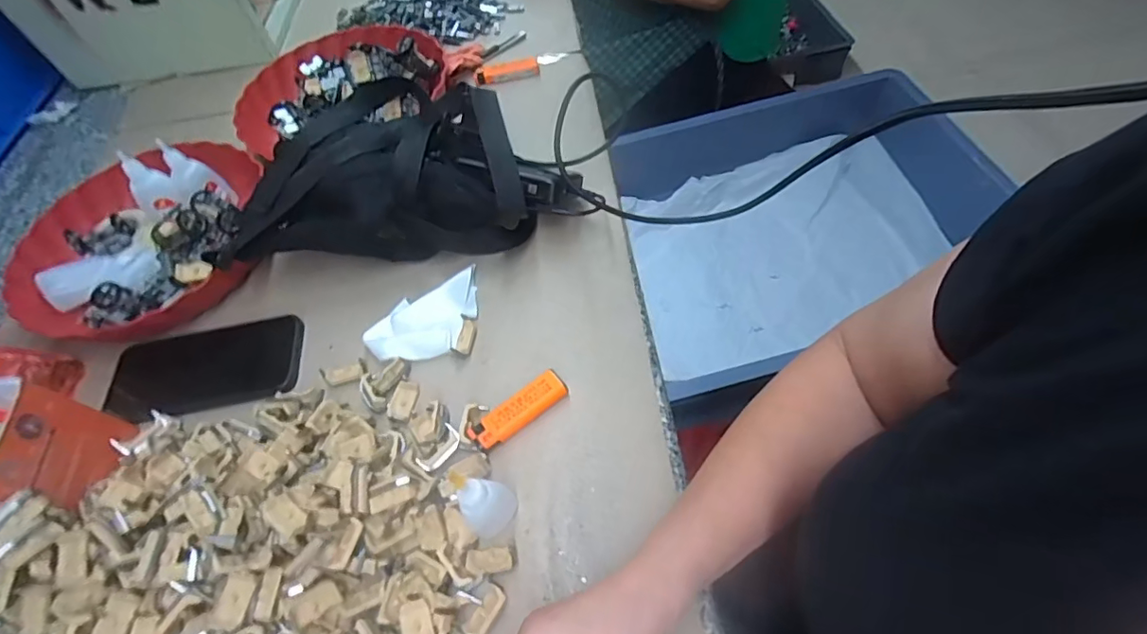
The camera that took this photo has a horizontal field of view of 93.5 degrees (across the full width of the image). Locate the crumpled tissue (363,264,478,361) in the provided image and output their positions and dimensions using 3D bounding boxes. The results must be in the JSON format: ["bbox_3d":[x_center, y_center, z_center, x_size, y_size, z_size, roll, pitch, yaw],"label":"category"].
[{"bbox_3d":[-0.129,0.002,0.468,0.103,0.020,0.066,-21,57,-10],"label":"crumpled tissue"}]

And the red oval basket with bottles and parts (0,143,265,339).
[{"bbox_3d":[-0.431,-0.071,0.547,0.238,0.080,0.232,-12,57,-1],"label":"red oval basket with bottles and parts"}]

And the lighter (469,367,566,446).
[{"bbox_3d":[-0.043,0.071,0.416,0.079,0.013,0.024,-32,60,-16],"label":"lighter"}]

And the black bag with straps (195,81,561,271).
[{"bbox_3d":[-0.156,-0.137,0.517,0.288,0.086,0.195,-2,57,6],"label":"black bag with straps"}]

